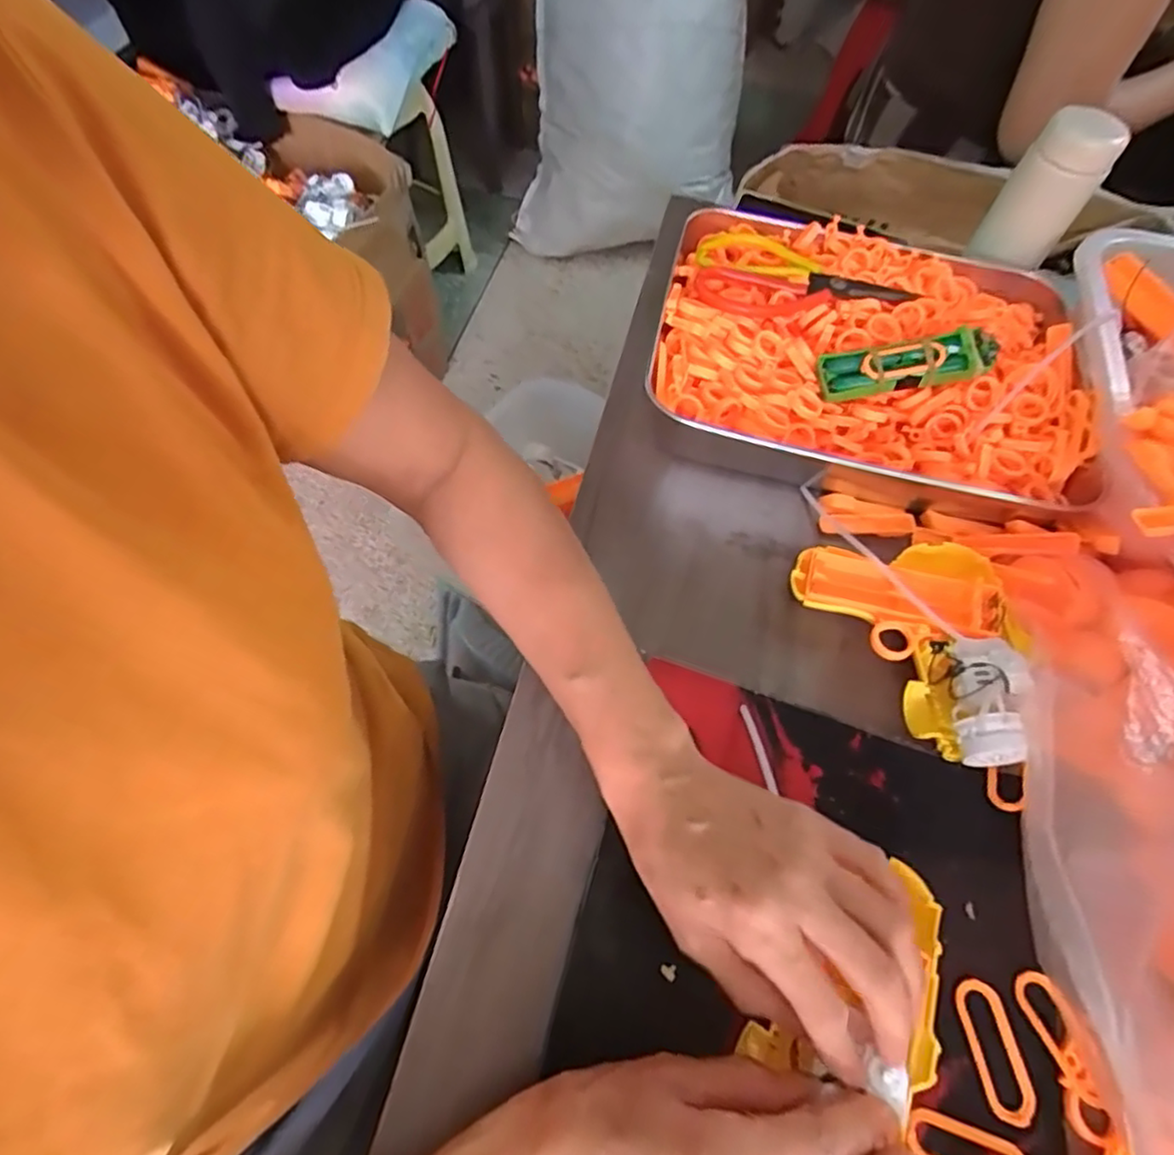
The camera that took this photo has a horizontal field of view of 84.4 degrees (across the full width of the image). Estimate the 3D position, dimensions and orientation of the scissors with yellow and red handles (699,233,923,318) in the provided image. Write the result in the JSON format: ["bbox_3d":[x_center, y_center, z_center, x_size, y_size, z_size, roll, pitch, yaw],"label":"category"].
[{"bbox_3d":[0.160,-0.230,0.491,0.157,0.011,0.094,2,60,-3],"label":"scissors with yellow and red handles"}]

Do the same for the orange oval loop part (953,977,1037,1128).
[{"bbox_3d":[0.187,0.217,0.296,0.023,0.004,0.054,-7,60,-7],"label":"orange oval loop part"}]

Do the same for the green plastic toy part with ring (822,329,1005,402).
[{"bbox_3d":[0.217,-0.144,0.445,0.110,0.027,0.027,-8,60,7],"label":"green plastic toy part with ring"}]

